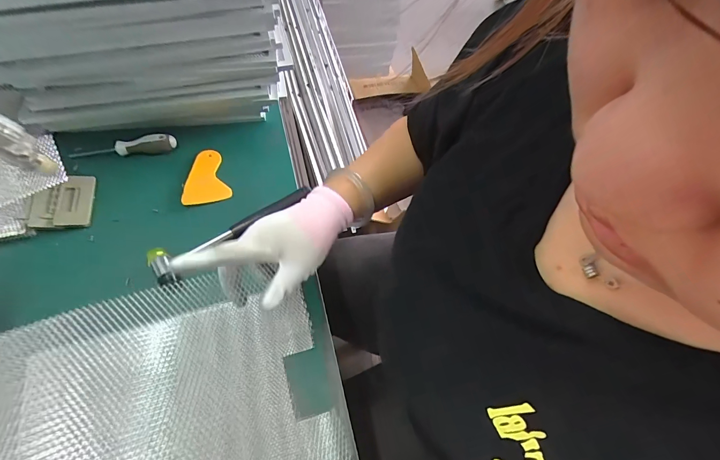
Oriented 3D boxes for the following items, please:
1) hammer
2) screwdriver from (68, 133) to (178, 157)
[{"bbox_3d":[-0.177,0.005,0.498,0.240,0.025,0.052,-28,68,-16],"label":"hammer"},{"bbox_3d":[-0.376,-0.133,0.544,0.150,0.031,0.025,-9,64,-8],"label":"screwdriver"}]

